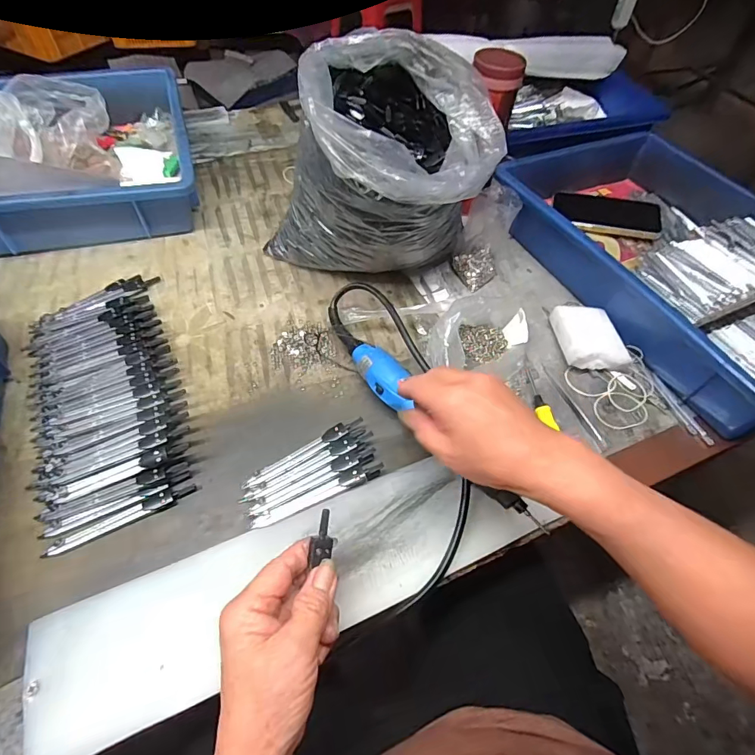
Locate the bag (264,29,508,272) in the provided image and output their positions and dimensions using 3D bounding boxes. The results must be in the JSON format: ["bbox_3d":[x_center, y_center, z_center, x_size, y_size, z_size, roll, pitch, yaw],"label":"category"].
[{"bbox_3d":[0.008,-0.203,0.465,0.181,0.228,0.185,-33,64,-24],"label":"bag"}]

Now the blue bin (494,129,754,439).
[{"bbox_3d":[0.368,-0.155,0.541,0.282,0.080,0.434,-21,59,-18],"label":"blue bin"}]

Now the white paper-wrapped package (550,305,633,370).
[{"bbox_3d":[0.235,-0.046,0.482,0.060,0.022,0.083,1,55,-4],"label":"white paper-wrapped package"}]

